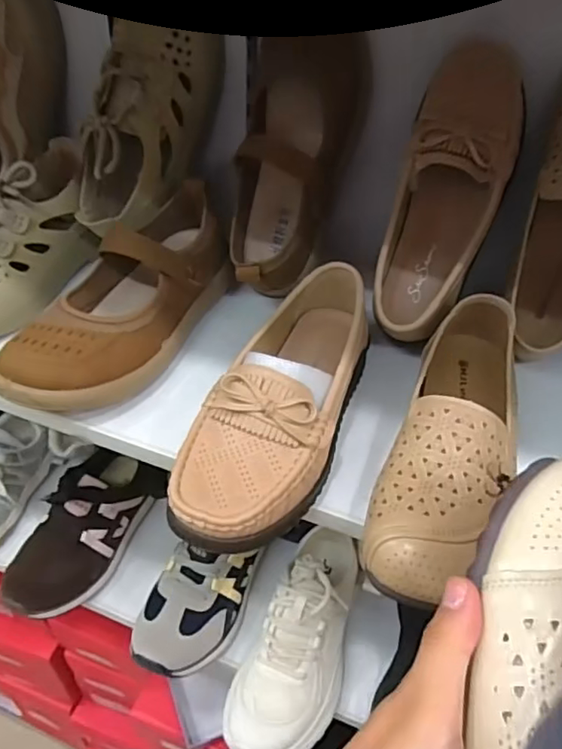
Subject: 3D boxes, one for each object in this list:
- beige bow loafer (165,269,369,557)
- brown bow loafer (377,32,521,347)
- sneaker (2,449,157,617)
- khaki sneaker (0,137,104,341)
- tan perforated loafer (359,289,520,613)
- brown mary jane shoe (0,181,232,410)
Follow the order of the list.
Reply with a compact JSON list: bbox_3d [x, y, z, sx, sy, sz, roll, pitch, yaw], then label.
[{"bbox_3d":[0.007,0.009,0.392,0.079,0.072,0.242,18,44,14],"label":"beige bow loafer"},{"bbox_3d":[0.127,-0.135,0.440,0.075,0.212,0.058,20,18,17],"label":"brown bow loafer"},{"bbox_3d":[-0.218,0.166,0.650,0.091,0.088,0.211,18,44,14],"label":"sneaker"},{"bbox_3d":[-0.229,-0.114,0.498,0.098,0.084,0.242,17,56,13],"label":"khaki sneaker"},{"bbox_3d":[0.116,0.028,0.369,0.070,0.056,0.243,18,44,14],"label":"tan perforated loafer"},{"bbox_3d":[-0.122,-0.066,0.450,0.088,0.075,0.230,17,43,14],"label":"brown mary jane shoe"}]

